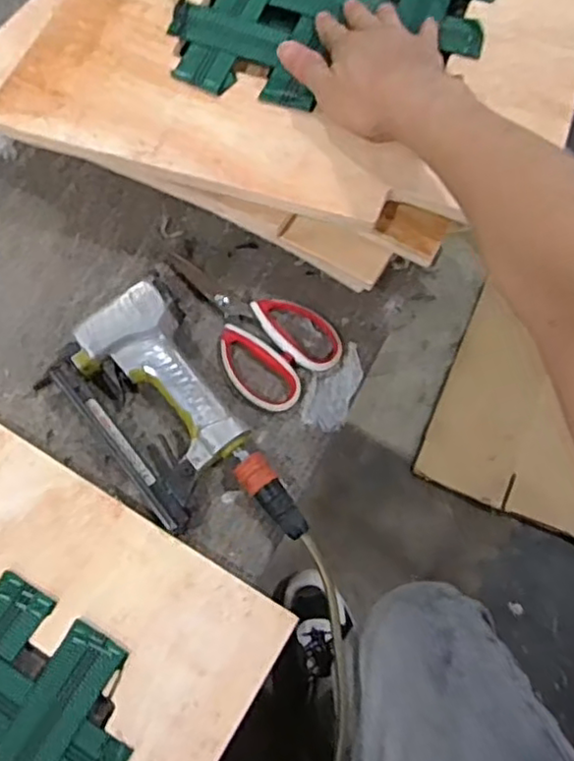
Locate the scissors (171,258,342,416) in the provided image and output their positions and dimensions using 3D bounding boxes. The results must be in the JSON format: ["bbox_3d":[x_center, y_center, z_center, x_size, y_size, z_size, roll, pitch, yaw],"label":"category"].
[{"bbox_3d":[-0.042,-0.056,0.613,0.179,0.008,0.100,43,72,14],"label":"scissors"}]

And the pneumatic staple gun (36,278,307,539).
[{"bbox_3d":[-0.083,0.037,0.556,0.131,0.040,0.244,-42,75,-17],"label":"pneumatic staple gun"}]

